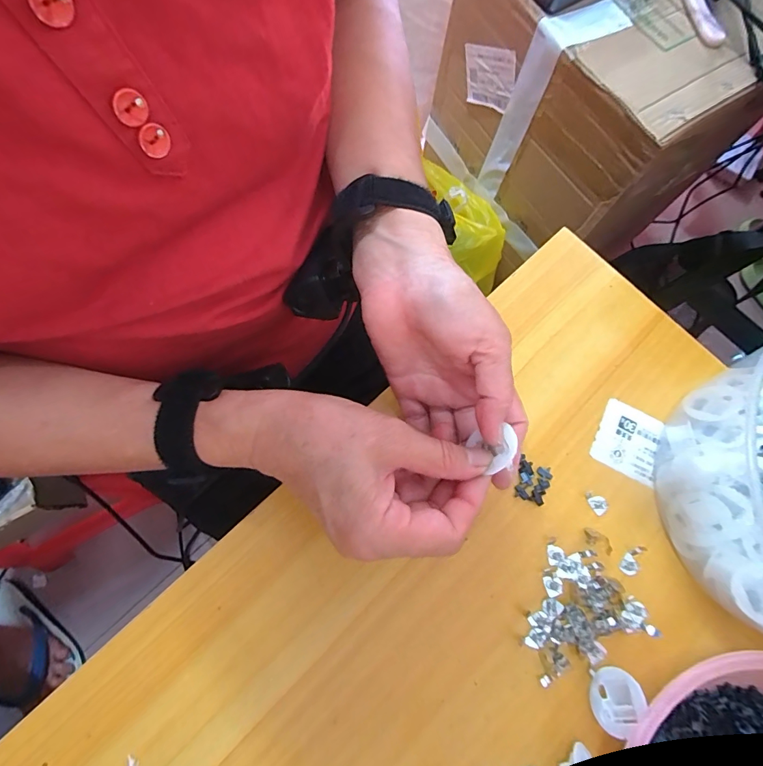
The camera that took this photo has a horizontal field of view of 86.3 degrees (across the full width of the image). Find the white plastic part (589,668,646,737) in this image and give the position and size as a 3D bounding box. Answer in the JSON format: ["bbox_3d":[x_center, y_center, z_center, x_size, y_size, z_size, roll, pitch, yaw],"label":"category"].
[{"bbox_3d":[0.138,0.187,0.241,0.007,0.028,0.033,28,97,-29],"label":"white plastic part"}]

